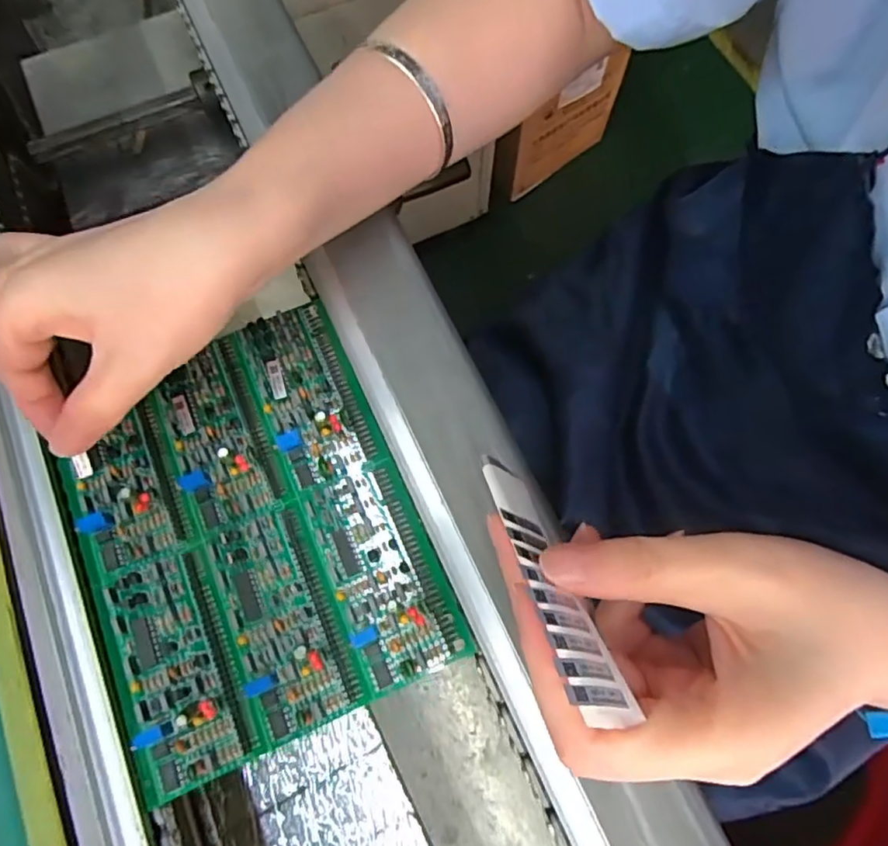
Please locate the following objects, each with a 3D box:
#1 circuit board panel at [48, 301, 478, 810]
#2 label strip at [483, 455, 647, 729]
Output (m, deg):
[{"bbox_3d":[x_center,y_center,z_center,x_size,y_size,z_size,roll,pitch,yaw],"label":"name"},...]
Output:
[{"bbox_3d":[-0.079,0.040,0.242,0.125,0.008,0.159,-24,73,-9],"label":"circuit board panel"},{"bbox_3d":[0.028,0.041,0.172,0.018,0.004,0.089,17,31,-27],"label":"label strip"}]

